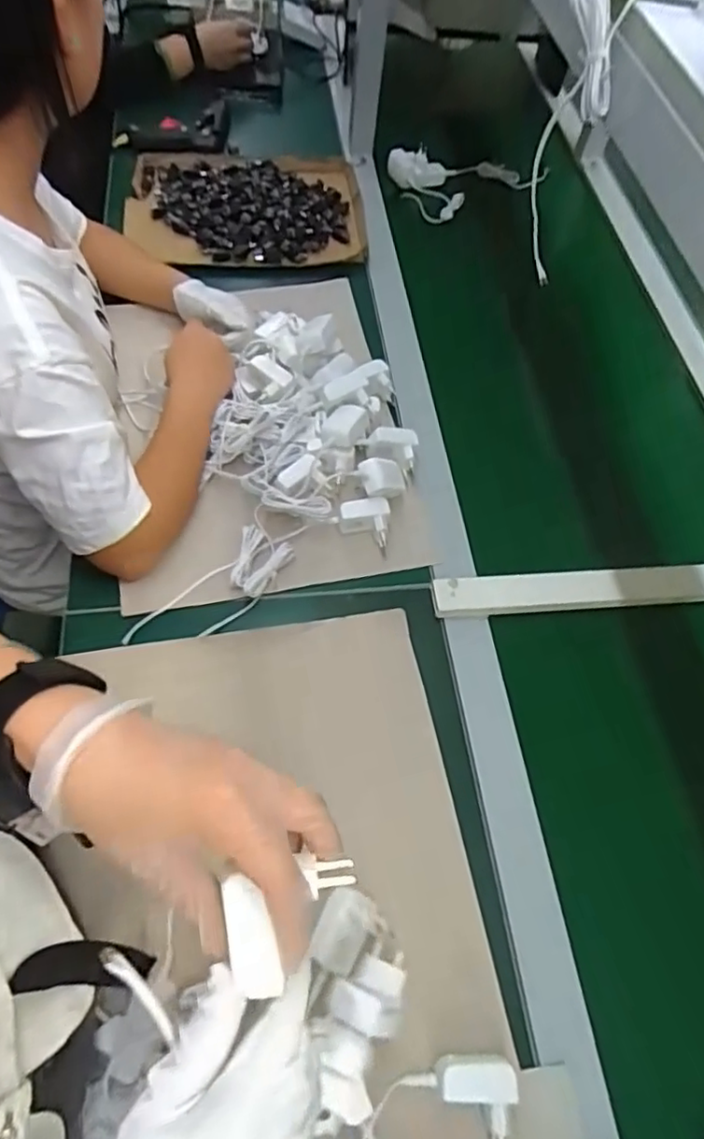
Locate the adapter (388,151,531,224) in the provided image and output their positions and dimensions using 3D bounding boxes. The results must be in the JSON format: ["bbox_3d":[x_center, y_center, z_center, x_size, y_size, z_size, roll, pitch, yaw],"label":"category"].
[{"bbox_3d":[0.194,-0.703,1.099,0.252,0.057,0.138,-29,64,-19],"label":"adapter"}]

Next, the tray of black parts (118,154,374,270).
[{"bbox_3d":[-0.164,-0.566,0.972,0.366,0.044,0.285,-6,59,-6],"label":"tray of black parts"}]

